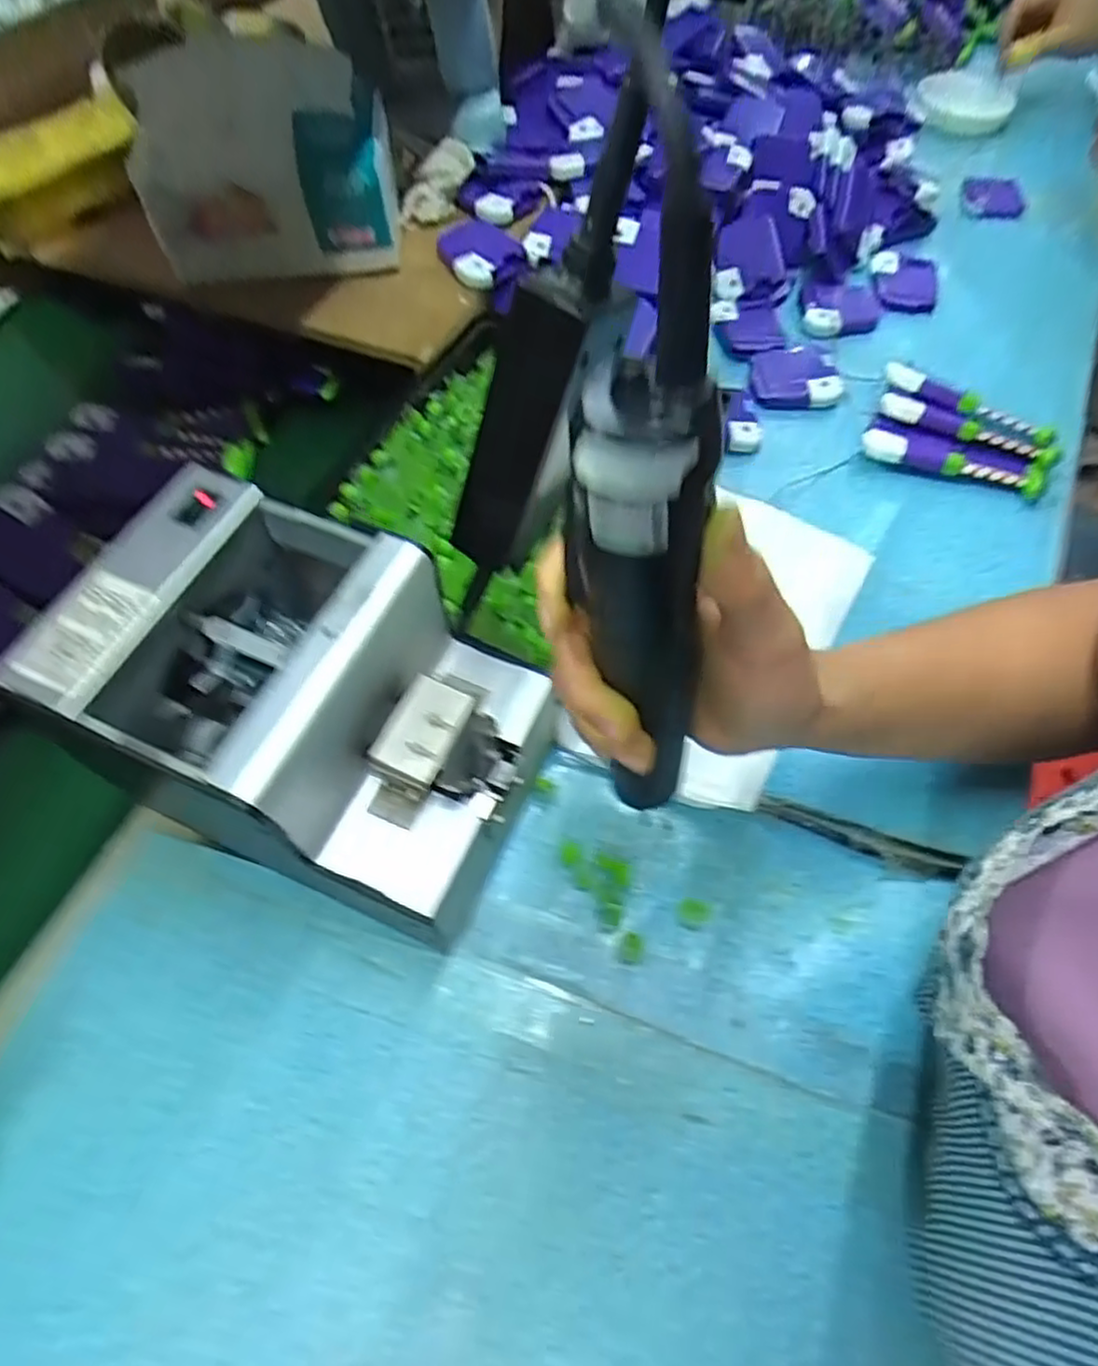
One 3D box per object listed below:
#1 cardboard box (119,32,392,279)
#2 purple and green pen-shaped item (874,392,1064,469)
[{"bbox_3d":[-0.194,-0.371,0.526,0.159,0.089,0.141,-5,61,-3],"label":"cardboard box"},{"bbox_3d":[0.294,-0.178,0.522,0.122,0.013,0.020,28,65,12],"label":"purple and green pen-shaped item"}]

